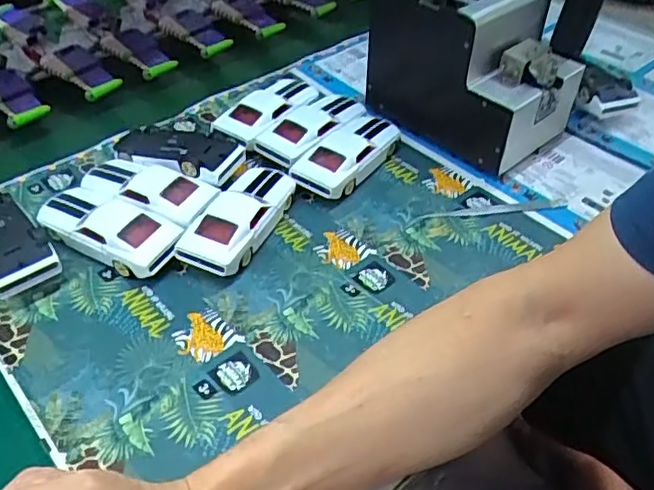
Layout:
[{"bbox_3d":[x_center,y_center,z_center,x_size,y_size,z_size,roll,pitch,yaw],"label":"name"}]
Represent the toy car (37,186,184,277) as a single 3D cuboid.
[{"bbox_3d":[-0.182,-0.013,0.508,0.130,0.034,0.055,19,47,18],"label":"toy car"}]

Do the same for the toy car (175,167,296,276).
[{"bbox_3d":[-0.072,-0.025,0.519,0.055,0.036,0.130,16,46,16],"label":"toy car"}]

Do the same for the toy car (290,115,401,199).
[{"bbox_3d":[0.025,-0.089,0.582,0.053,0.036,0.128,30,51,27],"label":"toy car"}]

